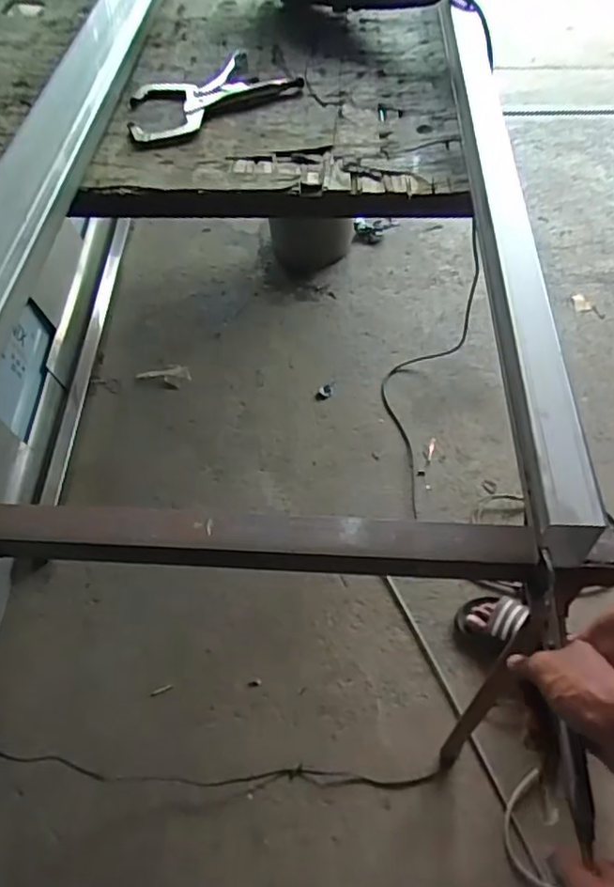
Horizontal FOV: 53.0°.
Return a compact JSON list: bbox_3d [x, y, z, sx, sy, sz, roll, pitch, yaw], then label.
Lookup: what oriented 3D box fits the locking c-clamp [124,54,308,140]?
[{"bbox_3d":[-0.166,-0.553,0.960,0.278,0.030,0.164,-30,58,-19],"label":"locking c-clamp"}]

